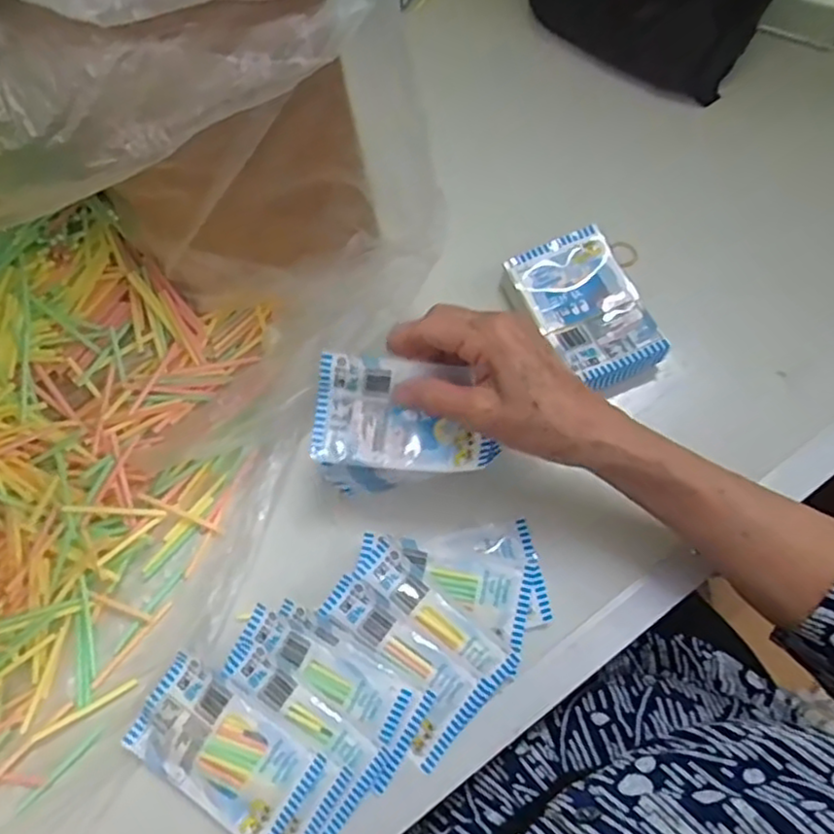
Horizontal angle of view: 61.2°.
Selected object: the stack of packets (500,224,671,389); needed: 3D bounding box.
[{"bbox_3d":[0.112,-0.072,0.477,0.071,0.027,0.108,-25,71,-6],"label":"stack of packets"}]

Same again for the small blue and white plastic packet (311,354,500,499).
[{"bbox_3d":[-0.009,0.005,0.403,0.100,0.031,0.072,2,74,3],"label":"small blue and white plastic packet"}]

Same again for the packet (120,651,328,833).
[{"bbox_3d":[-0.110,0.188,0.396,0.105,0.011,0.062,32,75,14],"label":"packet"}]

